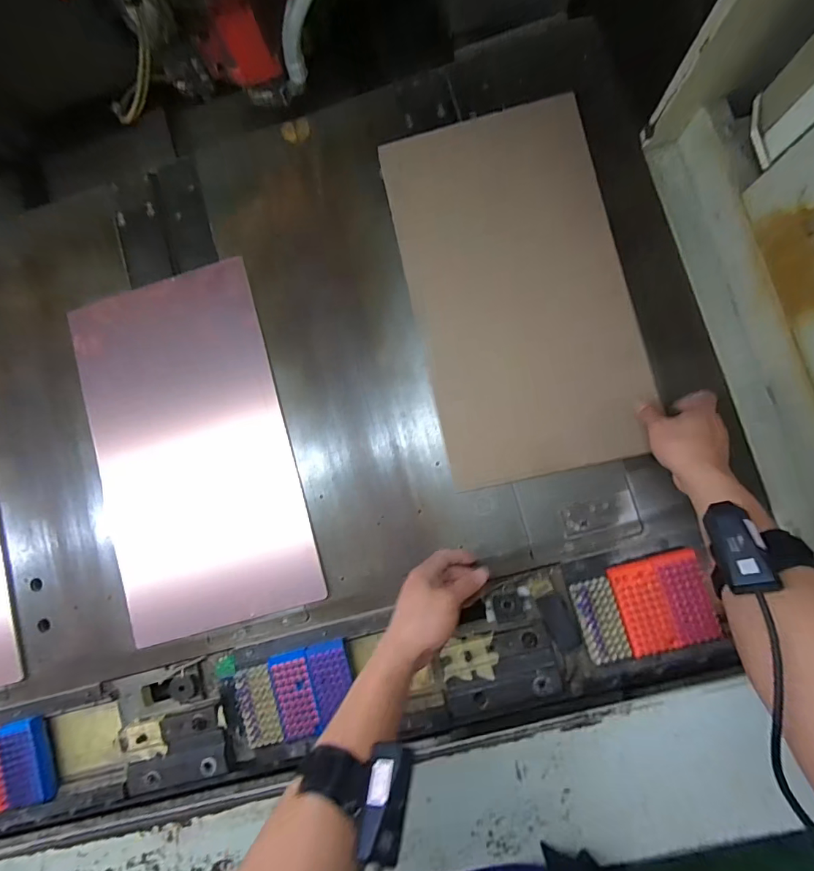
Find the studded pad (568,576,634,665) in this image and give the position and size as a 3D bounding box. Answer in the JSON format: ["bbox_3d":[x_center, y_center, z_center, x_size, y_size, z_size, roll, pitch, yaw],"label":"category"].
[{"bbox_3d":[0.251,0.239,0.547,0.051,0.018,0.102,-16,85,4],"label":"studded pad"}]

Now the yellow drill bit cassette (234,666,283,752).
[{"bbox_3d":[-0.199,0.368,0.577,0.053,0.019,0.100,-14,85,4],"label":"yellow drill bit cassette"}]

